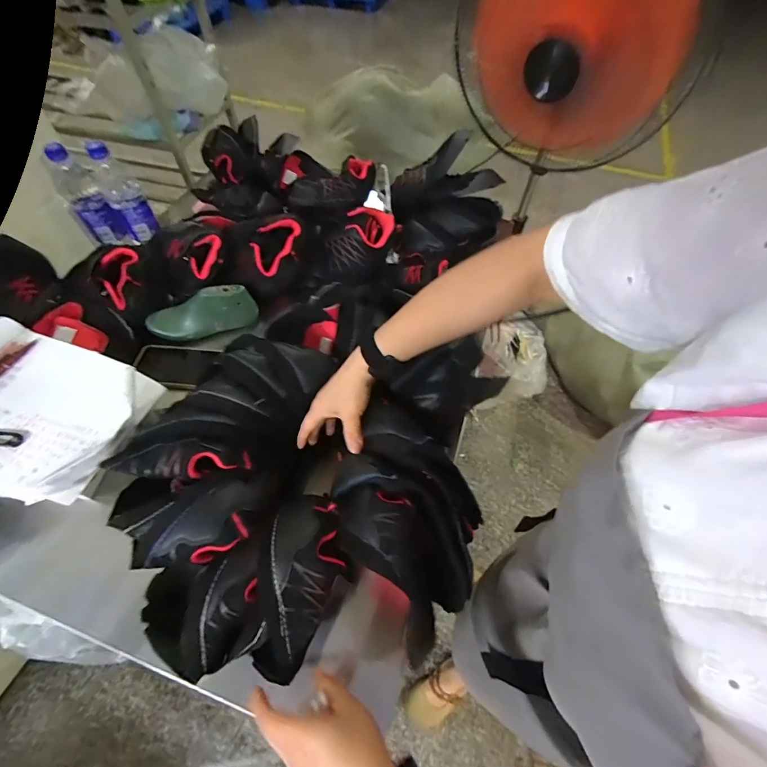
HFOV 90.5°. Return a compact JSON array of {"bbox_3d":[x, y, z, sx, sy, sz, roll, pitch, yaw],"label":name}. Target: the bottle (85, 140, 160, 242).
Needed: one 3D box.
[{"bbox_3d":[-0.483,-0.355,0.706,0.061,0.155,0.064,-29,62,-18],"label":"bottle"}]

